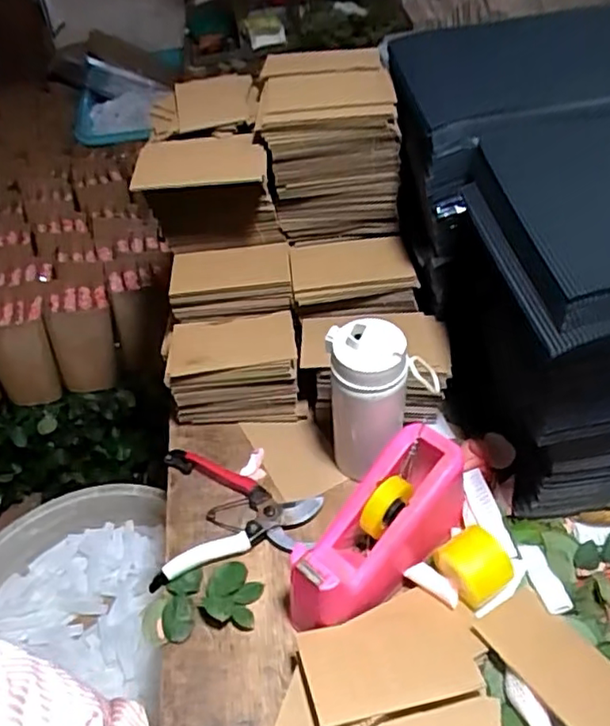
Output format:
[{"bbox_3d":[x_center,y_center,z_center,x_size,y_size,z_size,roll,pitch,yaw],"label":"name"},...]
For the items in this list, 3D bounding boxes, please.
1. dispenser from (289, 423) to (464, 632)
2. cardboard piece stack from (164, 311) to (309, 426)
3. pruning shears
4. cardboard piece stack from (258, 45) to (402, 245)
[{"bbox_3d":[0.065,0.162,0.569,0.204,0.103,0.082,-34,53,-23],"label":"dispenser"},{"bbox_3d":[-0.080,0.004,0.720,0.147,0.104,0.086,-4,47,2],"label":"cardboard piece stack"},{"bbox_3d":[-0.069,0.157,0.641,0.164,0.023,0.145,-3,47,3],"label":"pruning shears"},{"bbox_3d":[0.028,-0.256,0.733,0.148,0.156,0.150,-5,47,2],"label":"cardboard piece stack"}]

